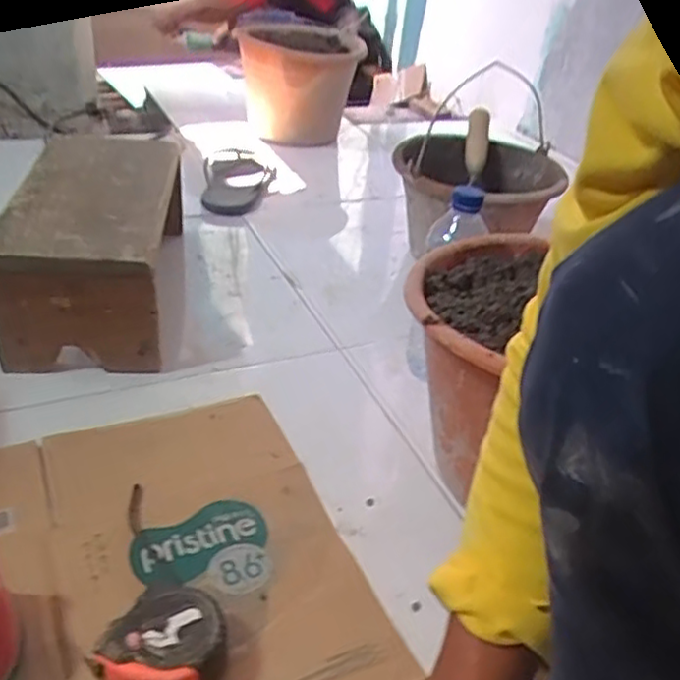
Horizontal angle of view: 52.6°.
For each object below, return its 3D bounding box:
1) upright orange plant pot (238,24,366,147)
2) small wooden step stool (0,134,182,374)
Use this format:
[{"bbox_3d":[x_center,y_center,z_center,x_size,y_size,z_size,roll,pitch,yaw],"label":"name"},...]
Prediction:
[{"bbox_3d":[-0.086,-0.524,1.428,0.252,0.197,0.306,-2,35,-14],"label":"upright orange plant pot"},{"bbox_3d":[-0.290,-0.118,0.845,0.165,0.147,0.352,2,34,-8],"label":"small wooden step stool"}]

